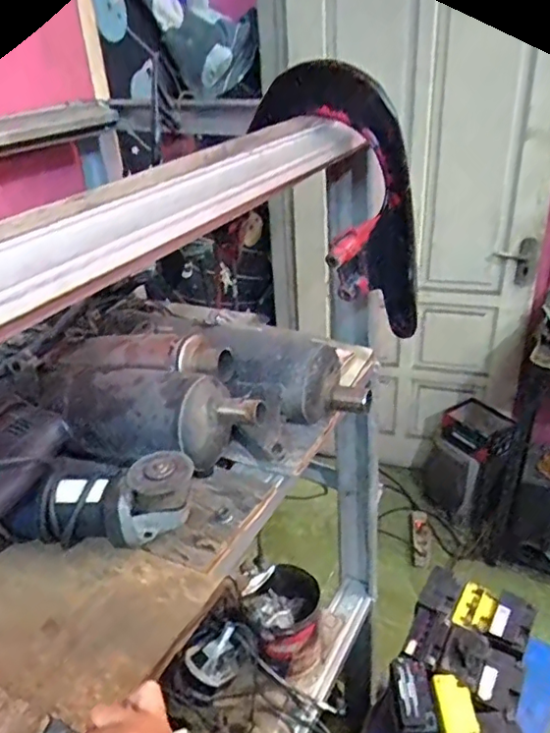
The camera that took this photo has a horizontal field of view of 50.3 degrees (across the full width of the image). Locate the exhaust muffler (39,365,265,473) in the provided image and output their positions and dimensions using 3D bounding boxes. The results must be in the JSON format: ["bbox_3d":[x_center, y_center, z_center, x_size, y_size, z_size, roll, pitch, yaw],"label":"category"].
[{"bbox_3d":[-0.159,0.055,0.702,0.299,0.104,0.101,9,32,20],"label":"exhaust muffler"}]

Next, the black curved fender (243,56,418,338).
[{"bbox_3d":[0.104,-0.196,0.728,0.180,0.359,0.055,-15,17,42],"label":"black curved fender"}]

